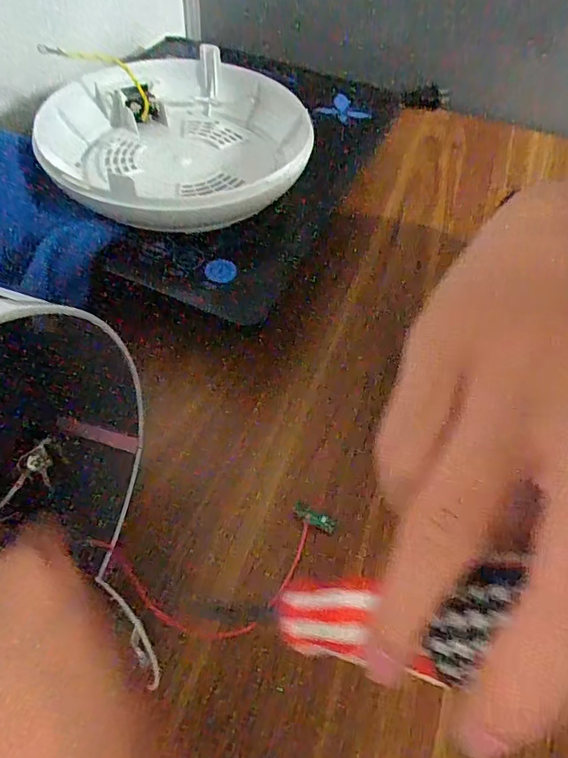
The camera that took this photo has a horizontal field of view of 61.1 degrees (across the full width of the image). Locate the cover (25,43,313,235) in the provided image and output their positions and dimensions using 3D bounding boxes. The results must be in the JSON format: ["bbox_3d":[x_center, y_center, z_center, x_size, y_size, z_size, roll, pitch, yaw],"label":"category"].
[{"bbox_3d":[-0.084,-0.189,0.382,0.196,0.045,0.208,3,57,0],"label":"cover"}]

